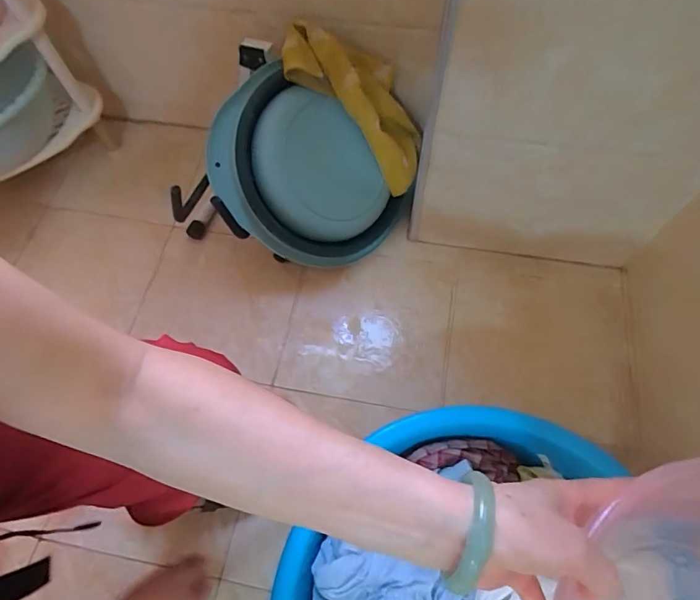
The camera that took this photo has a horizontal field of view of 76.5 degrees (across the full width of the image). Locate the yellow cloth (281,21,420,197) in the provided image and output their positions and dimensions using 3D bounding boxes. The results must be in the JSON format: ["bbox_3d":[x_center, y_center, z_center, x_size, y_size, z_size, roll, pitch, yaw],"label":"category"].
[{"bbox_3d":[0.027,-0.342,0.774,0.322,0.076,0.129,39,66,-30],"label":"yellow cloth"}]

